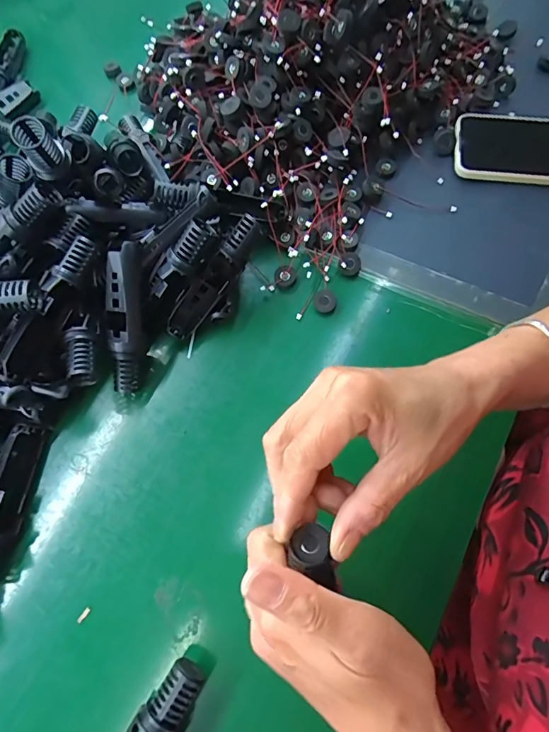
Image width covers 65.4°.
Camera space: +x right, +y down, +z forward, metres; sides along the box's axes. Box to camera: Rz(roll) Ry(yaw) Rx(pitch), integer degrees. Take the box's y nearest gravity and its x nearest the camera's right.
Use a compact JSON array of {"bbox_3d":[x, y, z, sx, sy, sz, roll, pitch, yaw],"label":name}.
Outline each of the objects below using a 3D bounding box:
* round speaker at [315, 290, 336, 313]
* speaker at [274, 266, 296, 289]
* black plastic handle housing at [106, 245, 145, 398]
[{"bbox_3d":[0.047,-0.059,0.393,0.020,0.011,0.019,-1,68,4],"label":"round speaker"},{"bbox_3d":[0.010,-0.084,0.406,0.020,0.006,0.020,-1,68,4],"label":"speaker"},{"bbox_3d":[-0.123,-0.038,0.357,0.026,0.027,0.119,2,99,2],"label":"black plastic handle housing"}]

